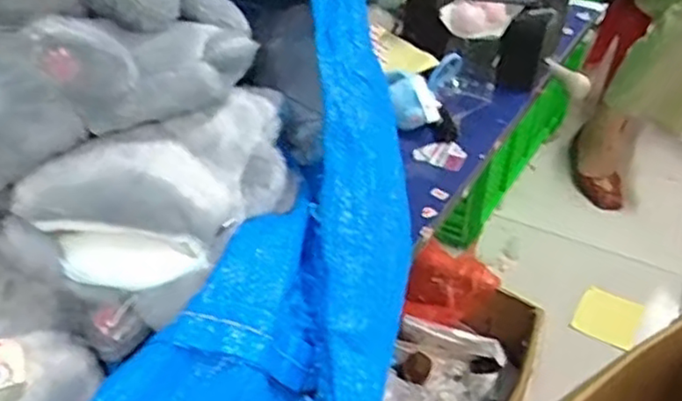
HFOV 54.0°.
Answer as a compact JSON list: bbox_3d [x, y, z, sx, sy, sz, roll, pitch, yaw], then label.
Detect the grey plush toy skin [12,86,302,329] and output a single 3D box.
[{"bbox_3d":[-0.087,-0.017,0.400,0.101,0.051,0.192,26,44,26],"label":"grey plush toy skin"}]

